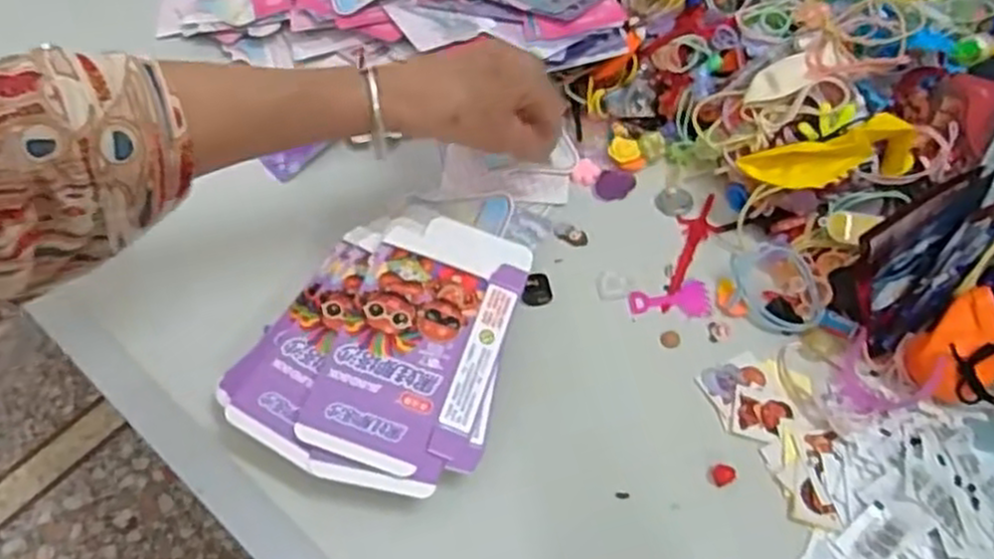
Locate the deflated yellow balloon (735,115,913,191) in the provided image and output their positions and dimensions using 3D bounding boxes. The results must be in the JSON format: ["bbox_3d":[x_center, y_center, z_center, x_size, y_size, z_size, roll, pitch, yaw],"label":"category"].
[{"bbox_3d":[0.197,-0.070,0.447,0.094,0.027,0.030,-9,55,18],"label":"deflated yellow balloon"}]

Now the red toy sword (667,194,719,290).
[{"bbox_3d":[0.123,-0.019,0.487,0.023,0.004,0.100,25,59,16],"label":"red toy sword"}]

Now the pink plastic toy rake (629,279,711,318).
[{"bbox_3d":[0.108,0.015,0.461,0.048,0.004,0.027,-12,57,-8],"label":"pink plastic toy rake"}]

